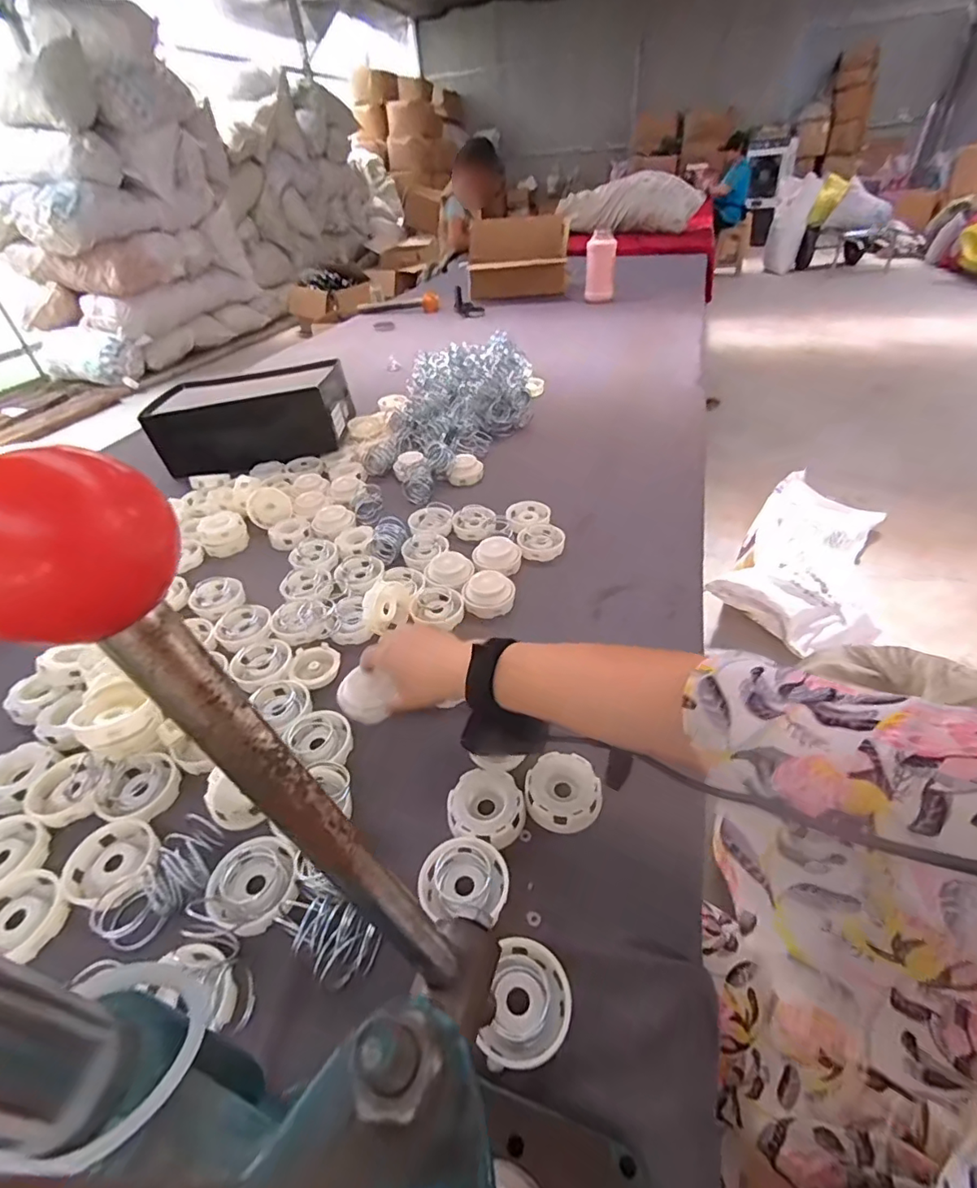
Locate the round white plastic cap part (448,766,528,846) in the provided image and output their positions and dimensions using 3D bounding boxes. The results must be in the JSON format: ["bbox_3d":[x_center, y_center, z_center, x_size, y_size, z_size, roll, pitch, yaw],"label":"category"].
[{"bbox_3d":[-0.001,0.178,0.444,0.063,0.011,0.063,-4,48,5],"label":"round white plastic cap part"}]

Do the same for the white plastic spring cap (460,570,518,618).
[{"bbox_3d":[0.002,0.001,0.669,0.066,0.038,0.054,-7,48,2],"label":"white plastic spring cap"}]

